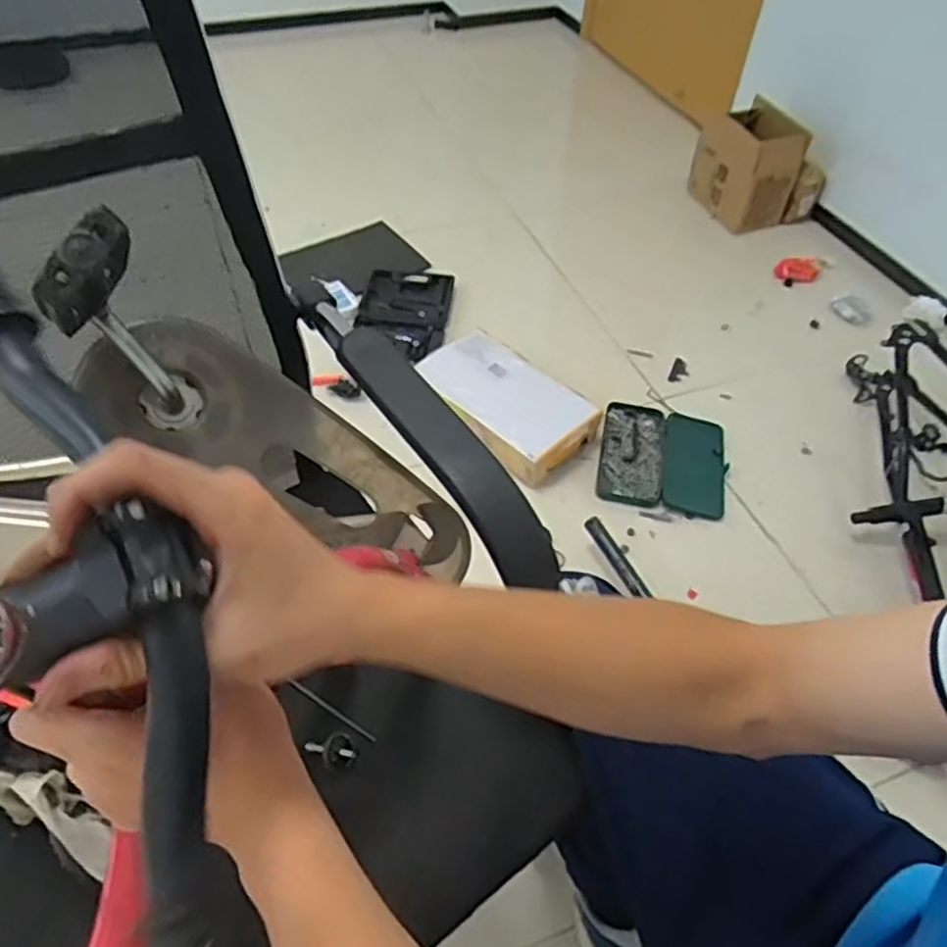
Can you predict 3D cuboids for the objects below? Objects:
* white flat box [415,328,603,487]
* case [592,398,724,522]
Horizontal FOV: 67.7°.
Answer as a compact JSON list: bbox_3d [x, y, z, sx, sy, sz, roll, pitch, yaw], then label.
[{"bbox_3d":[0.055,-0.137,1.404,0.355,0.089,0.224,32,55,20],"label":"white flat box"},{"bbox_3d":[0.375,-0.029,1.402,0.246,0.035,0.261,11,50,4],"label":"case"}]

